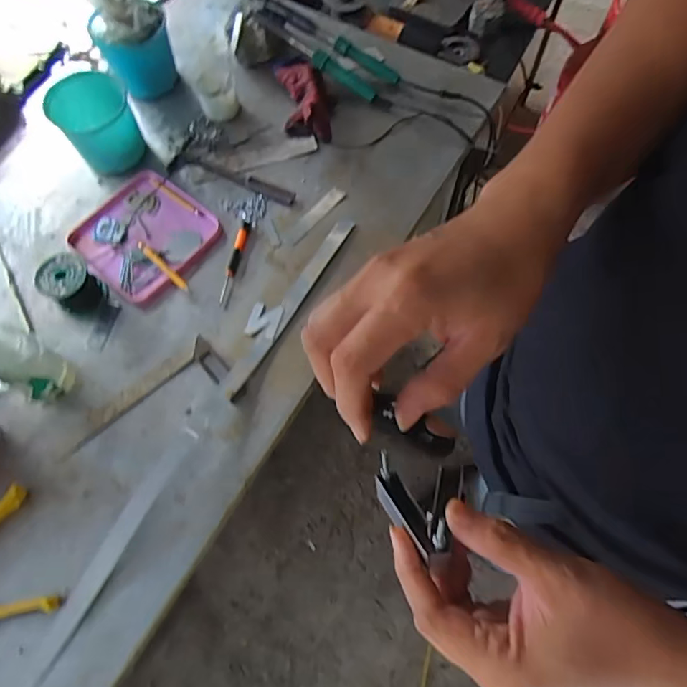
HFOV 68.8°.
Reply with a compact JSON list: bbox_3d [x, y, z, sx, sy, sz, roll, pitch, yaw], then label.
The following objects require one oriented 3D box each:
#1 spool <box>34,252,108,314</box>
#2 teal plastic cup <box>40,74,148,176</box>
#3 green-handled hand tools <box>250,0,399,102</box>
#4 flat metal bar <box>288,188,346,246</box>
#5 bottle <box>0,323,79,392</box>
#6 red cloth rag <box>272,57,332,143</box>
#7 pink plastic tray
[{"bbox_3d":[-0.387,-0.083,0.719,0.065,0.065,0.066,0,68,1],"label":"spool"},{"bbox_3d":[-0.391,-0.352,0.806,0.111,0.111,0.108,0,68,1],"label":"teal plastic cup"},{"bbox_3d":[-0.044,-0.522,0.883,0.285,0.028,0.088,30,71,-5],"label":"green-handled hand tools"},{"bbox_3d":[-0.046,-0.203,0.794,0.023,0.007,0.123,40,74,15],"label":"flat metal bar"},{"bbox_3d":[-0.410,0.012,0.626,0.067,0.170,0.061,12,69,6],"label":"bottle"},{"bbox_3d":[-0.071,-0.424,0.861,0.076,0.042,0.189,-11,69,-3],"label":"red cloth rag"},{"bbox_3d":[-0.310,-0.173,0.778,0.195,0.015,0.187,37,73,14],"label":"pink plastic tray"}]

